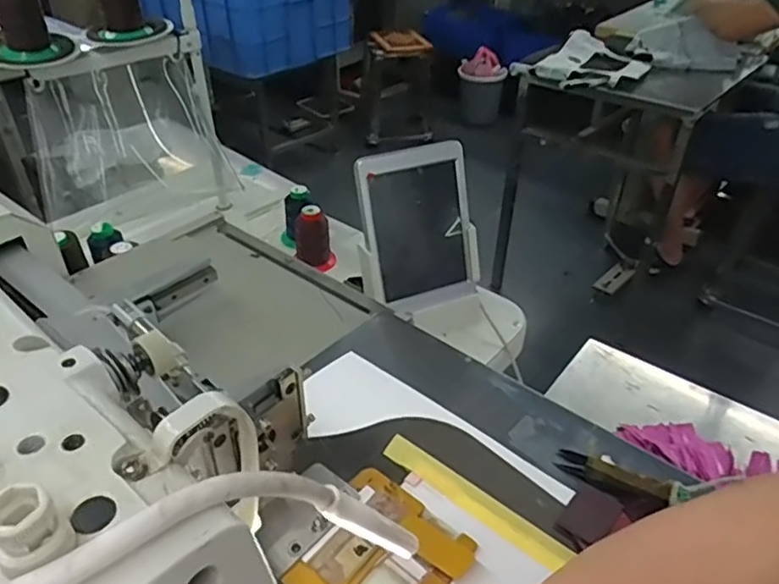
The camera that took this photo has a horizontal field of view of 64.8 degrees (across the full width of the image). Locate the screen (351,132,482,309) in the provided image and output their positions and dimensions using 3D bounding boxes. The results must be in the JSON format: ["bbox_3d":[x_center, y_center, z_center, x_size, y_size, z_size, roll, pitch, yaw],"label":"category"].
[{"bbox_3d":[0.037,-0.081,0.791,0.153,0.211,0.018,-17,23,-16],"label":"screen"}]

